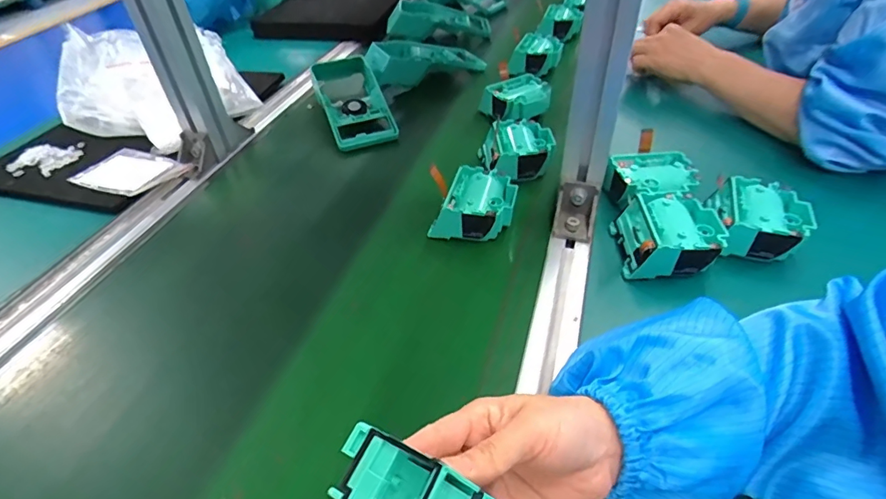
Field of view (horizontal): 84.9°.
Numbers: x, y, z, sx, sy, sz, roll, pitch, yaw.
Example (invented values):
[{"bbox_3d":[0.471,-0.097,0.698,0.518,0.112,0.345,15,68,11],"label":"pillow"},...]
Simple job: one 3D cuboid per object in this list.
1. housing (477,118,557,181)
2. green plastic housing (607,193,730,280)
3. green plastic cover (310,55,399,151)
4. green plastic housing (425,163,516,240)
[{"bbox_3d":[0.084,-0.113,0.550,0.077,0.035,0.078,-9,43,-5],"label":"housing"},{"bbox_3d":[0.196,-0.011,0.424,0.076,0.041,0.072,-1,43,5],"label":"green plastic housing"},{"bbox_3d":[-0.124,-0.203,0.658,0.081,0.047,0.168,-17,44,-13],"label":"green plastic cover"},{"bbox_3d":[0.033,-0.044,0.478,0.072,0.039,0.072,9,44,14],"label":"green plastic housing"}]

